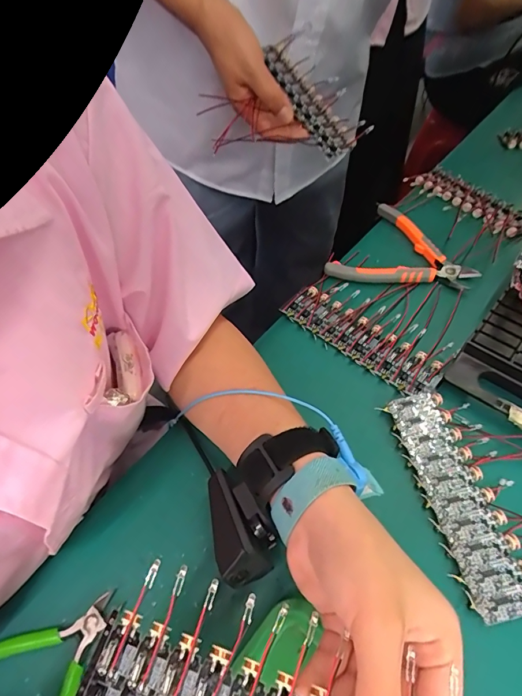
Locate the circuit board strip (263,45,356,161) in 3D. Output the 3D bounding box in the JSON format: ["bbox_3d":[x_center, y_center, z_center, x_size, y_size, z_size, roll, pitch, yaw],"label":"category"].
[{"bbox_3d":[0.051,-0.285,0.458,0.046,0.014,0.159,-28,80,-16],"label":"circuit board strip"}]

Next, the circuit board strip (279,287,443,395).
[{"bbox_3d":[0.092,-0.011,0.383,0.161,0.009,0.046,37,64,25],"label":"circuit board strip"}]

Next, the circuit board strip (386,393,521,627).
[{"bbox_3d":[0.143,0.105,0.291,0.048,0.010,0.154,-10,55,-4],"label":"circuit board strip"}]

